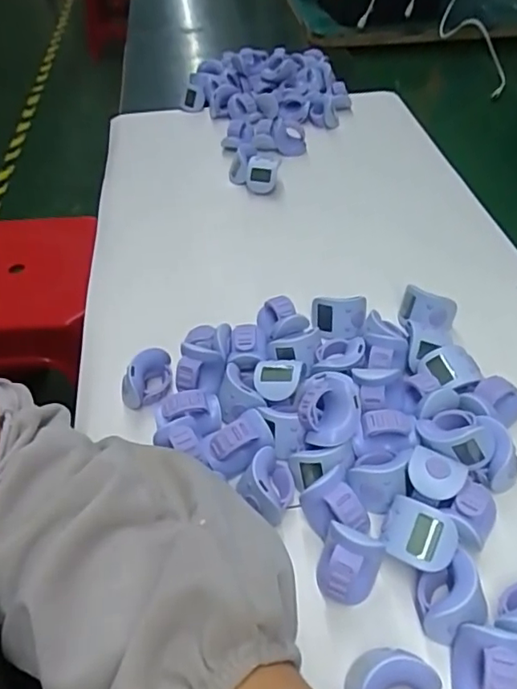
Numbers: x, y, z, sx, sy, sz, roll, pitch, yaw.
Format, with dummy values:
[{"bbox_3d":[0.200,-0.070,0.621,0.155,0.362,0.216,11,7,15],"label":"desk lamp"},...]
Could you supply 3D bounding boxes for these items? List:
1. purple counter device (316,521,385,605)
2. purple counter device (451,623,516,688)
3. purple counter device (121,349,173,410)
[{"bbox_3d":[0.044,0.113,0.280,0.030,0.037,0.032,20,50,20],"label":"purple counter device"},{"bbox_3d":[0.101,0.148,0.247,0.025,0.035,0.032,11,47,12],"label":"purple counter device"},{"bbox_3d":[-0.073,0.023,0.376,0.021,0.029,0.039,25,51,23],"label":"purple counter device"}]

